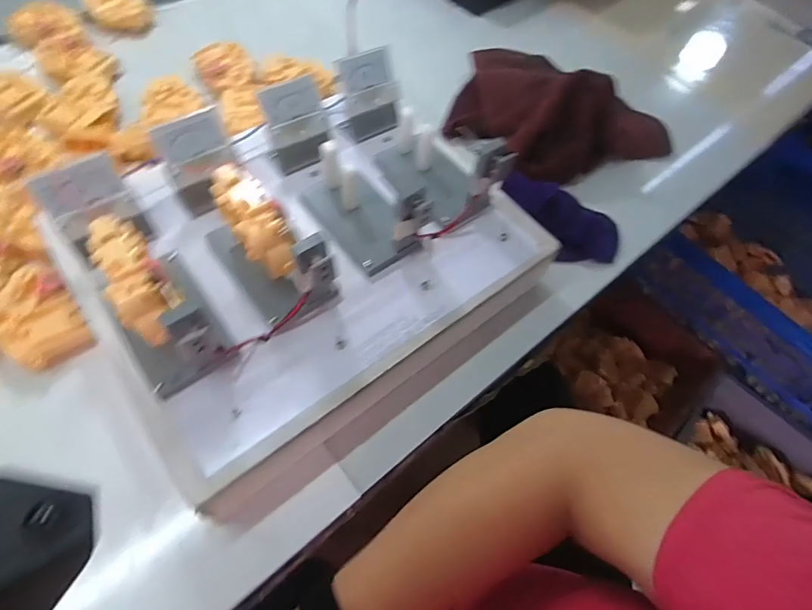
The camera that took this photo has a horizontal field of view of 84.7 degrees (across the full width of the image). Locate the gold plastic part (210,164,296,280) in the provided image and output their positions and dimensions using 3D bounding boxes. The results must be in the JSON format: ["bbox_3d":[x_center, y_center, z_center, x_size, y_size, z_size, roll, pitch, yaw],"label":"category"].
[{"bbox_3d":[-0.119,-0.068,0.348,0.037,0.029,0.099,-33,81,-21],"label":"gold plastic part"}]

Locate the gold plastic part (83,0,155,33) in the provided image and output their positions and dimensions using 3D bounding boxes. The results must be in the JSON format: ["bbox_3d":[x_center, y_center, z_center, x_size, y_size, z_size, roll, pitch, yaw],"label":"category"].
[{"bbox_3d":[-0.416,-0.431,0.651,0.080,0.052,0.032,-21,65,-17],"label":"gold plastic part"}]

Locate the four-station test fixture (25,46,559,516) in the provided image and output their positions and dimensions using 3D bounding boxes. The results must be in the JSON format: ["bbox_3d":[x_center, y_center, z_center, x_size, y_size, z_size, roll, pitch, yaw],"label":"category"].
[{"bbox_3d":[-0.075,-0.059,0.407,0.379,0.123,0.274,-34,69,-22],"label":"four-station test fixture"}]

